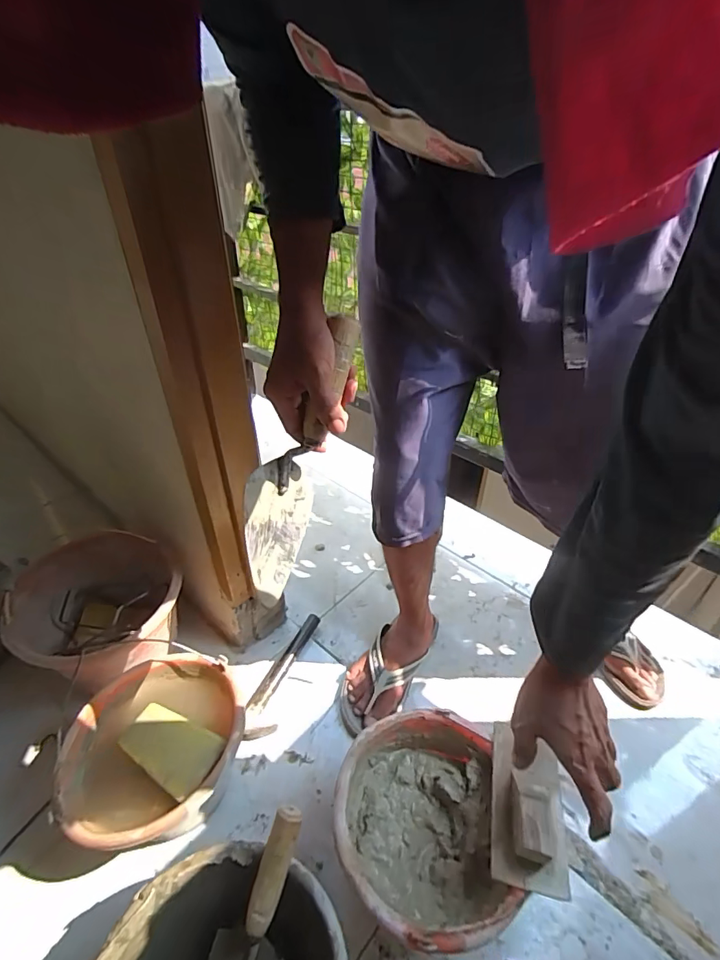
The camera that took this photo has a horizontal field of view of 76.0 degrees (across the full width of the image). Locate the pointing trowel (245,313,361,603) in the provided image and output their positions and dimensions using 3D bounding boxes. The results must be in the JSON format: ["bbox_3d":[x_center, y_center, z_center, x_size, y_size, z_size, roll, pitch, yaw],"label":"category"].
[{"bbox_3d":[-0.064,-0.022,0.494,0.059,0.301,0.082,25,12,22],"label":"pointing trowel"}]

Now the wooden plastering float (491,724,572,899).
[{"bbox_3d":[0.207,0.381,0.556,0.080,0.058,0.164,11,41,8],"label":"wooden plastering float"}]

